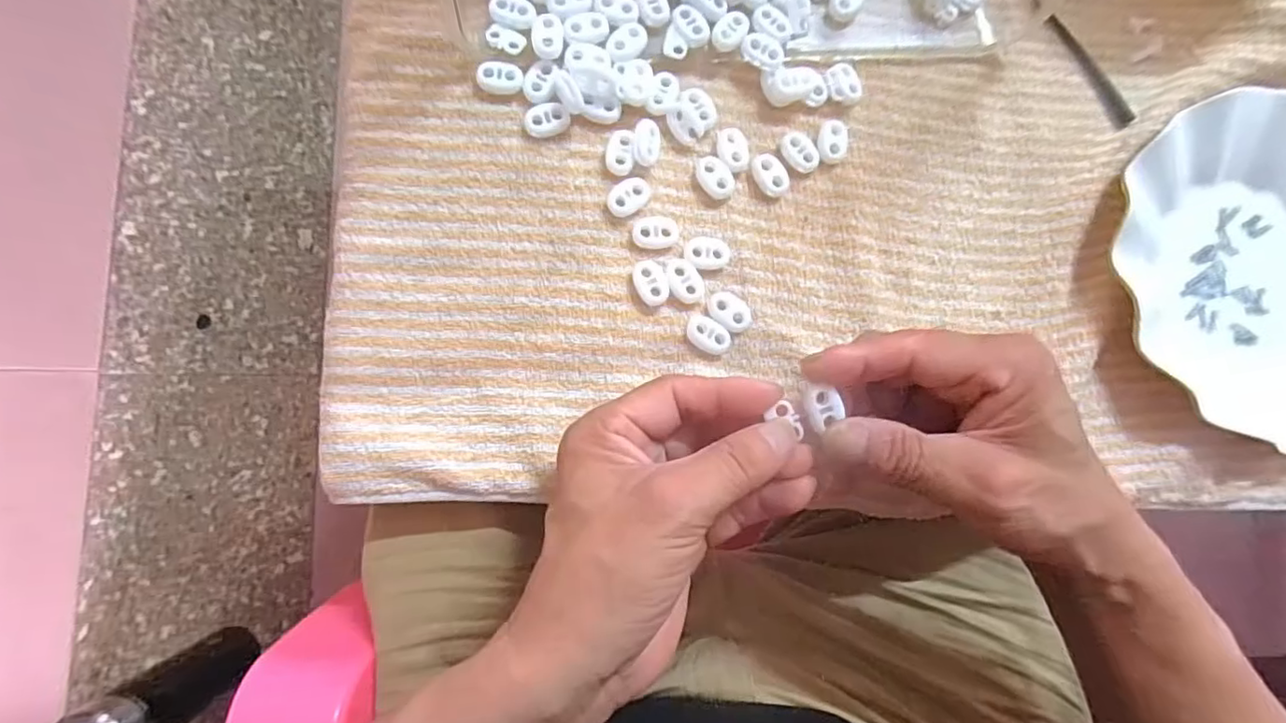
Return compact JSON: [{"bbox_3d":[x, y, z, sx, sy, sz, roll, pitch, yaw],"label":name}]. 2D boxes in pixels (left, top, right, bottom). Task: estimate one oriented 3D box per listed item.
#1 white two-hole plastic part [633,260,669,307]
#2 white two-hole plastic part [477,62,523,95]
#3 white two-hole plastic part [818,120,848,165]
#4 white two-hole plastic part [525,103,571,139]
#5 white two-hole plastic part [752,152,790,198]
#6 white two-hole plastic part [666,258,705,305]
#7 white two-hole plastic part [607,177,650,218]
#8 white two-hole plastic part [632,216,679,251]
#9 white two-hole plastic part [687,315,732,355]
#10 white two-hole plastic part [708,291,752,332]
[{"bbox_3d":[0.004,-0.038,0.296,0.015,0.005,0.023,-18,86,-9],"label":"white two-hole plastic part"},{"bbox_3d":[-0.069,-0.138,0.298,0.021,0.005,0.013,2,83,-7],"label":"white two-hole plastic part"},{"bbox_3d":[0.097,-0.112,0.315,0.015,0.007,0.024,3,82,-7],"label":"white two-hole plastic part"},{"bbox_3d":[-0.047,-0.118,0.299,0.021,0.006,0.015,-24,86,-10],"label":"white two-hole plastic part"},{"bbox_3d":[0.064,-0.094,0.308,0.014,0.007,0.023,-32,88,-10],"label":"white two-hole plastic part"},{"bbox_3d":[0.021,-0.039,0.296,0.015,0.004,0.023,-30,88,-10],"label":"white two-hole plastic part"},{"bbox_3d":[-0.007,-0.081,0.299,0.023,0.006,0.015,-37,89,-10],"label":"white two-hole plastic part"},{"bbox_3d":[0.006,-0.063,0.299,0.022,0.004,0.016,-9,84,-8],"label":"white two-hole plastic part"},{"bbox_3d":[0.032,-0.012,0.296,0.023,0.007,0.015,34,80,-2],"label":"white two-hole plastic part"},{"bbox_3d":[0.042,-0.024,0.299,0.023,0.004,0.017,30,80,-3],"label":"white two-hole plastic part"}]

